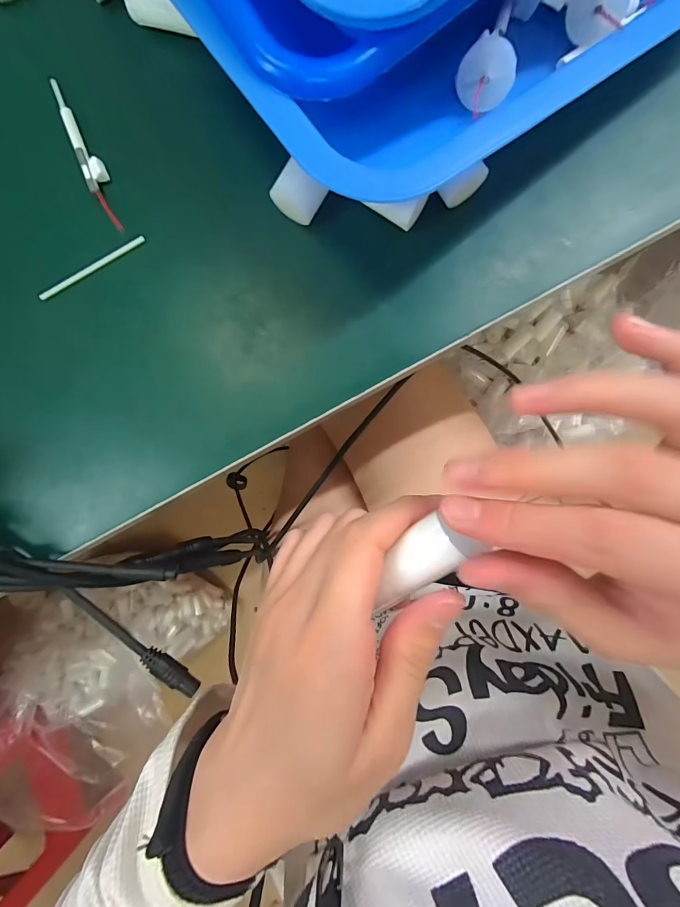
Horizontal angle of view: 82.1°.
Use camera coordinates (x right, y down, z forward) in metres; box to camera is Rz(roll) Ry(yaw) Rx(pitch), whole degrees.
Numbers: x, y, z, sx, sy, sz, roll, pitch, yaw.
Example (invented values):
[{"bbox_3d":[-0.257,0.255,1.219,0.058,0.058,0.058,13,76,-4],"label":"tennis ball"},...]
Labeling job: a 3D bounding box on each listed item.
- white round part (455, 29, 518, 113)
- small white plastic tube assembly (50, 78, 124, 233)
[{"bbox_3d":[0.057,-0.147,0.151,0.021,0.006,0.021,32,131,-6],"label":"white round part"},{"bbox_3d":[-0.124,-0.147,0.192,0.011,0.006,0.080,-22,89,4],"label":"small white plastic tube assembly"}]

